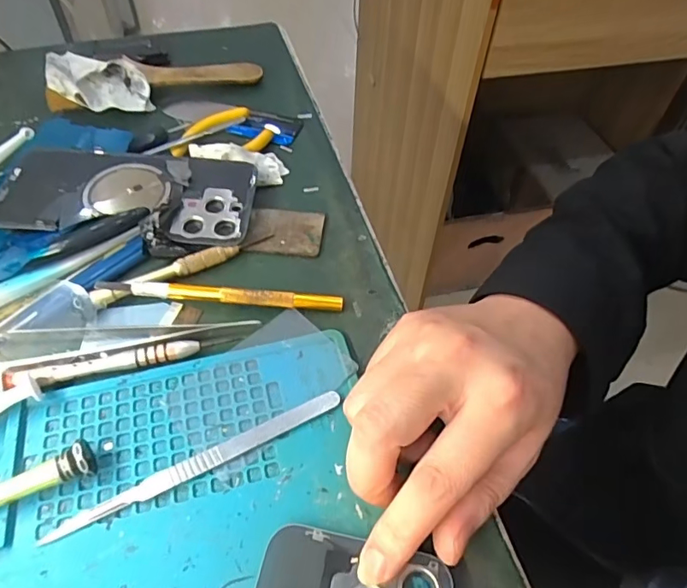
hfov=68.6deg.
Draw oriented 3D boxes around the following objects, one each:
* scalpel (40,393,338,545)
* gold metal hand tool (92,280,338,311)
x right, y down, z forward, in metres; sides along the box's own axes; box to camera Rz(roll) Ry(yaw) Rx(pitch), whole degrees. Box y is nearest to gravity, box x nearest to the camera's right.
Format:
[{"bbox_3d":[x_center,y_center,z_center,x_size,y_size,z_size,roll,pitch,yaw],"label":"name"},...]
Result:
[{"bbox_3d":[-0.062,0.075,0.227,0.133,0.005,0.009,-21,55,-18],"label":"scalpel"},{"bbox_3d":[-0.068,0.001,0.281,0.133,0.011,0.008,2,51,0],"label":"gold metal hand tool"}]

